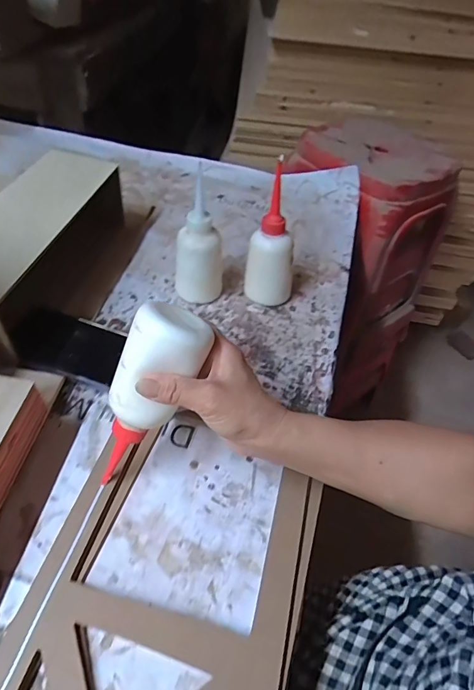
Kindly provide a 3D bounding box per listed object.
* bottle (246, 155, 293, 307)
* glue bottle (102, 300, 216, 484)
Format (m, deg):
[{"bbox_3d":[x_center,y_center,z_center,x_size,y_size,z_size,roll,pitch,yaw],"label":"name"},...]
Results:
[{"bbox_3d":[0.044,-0.119,0.515,0.058,0.163,0.053,8,48,1],"label":"bottle"},{"bbox_3d":[-0.075,0.050,0.346,0.049,0.165,0.052,36,25,24],"label":"glue bottle"}]

